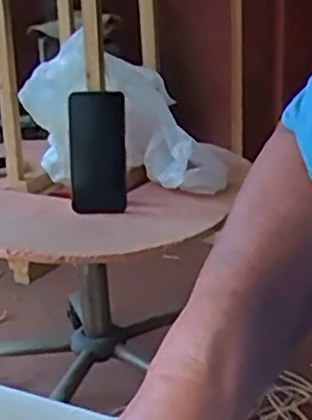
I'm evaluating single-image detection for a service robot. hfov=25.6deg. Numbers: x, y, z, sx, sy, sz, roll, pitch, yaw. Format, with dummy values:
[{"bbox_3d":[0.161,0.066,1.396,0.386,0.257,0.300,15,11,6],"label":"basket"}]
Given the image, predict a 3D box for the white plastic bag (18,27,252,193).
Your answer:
[{"bbox_3d":[-0.059,-0.134,1.015,0.315,0.206,0.125,1,21,12],"label":"white plastic bag"}]

